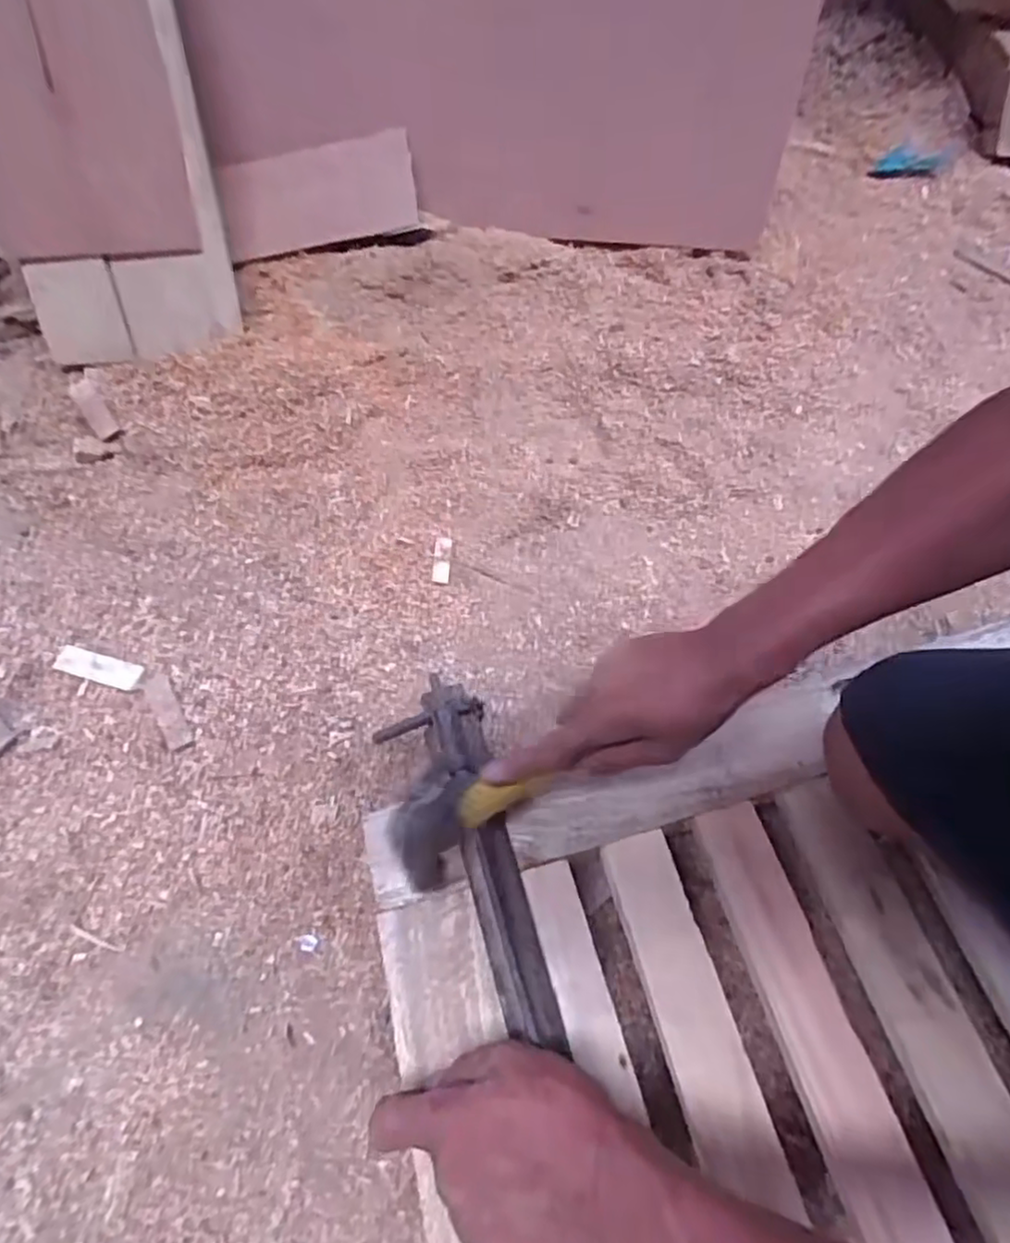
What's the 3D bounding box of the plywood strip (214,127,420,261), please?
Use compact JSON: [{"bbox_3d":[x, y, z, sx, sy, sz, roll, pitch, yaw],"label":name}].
[{"bbox_3d":[-0.202,-0.462,0.703,0.207,0.088,0.017,-11,27,-1],"label":"plywood strip"}]

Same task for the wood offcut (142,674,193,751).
[{"bbox_3d":[-0.319,0.084,0.612,0.023,0.006,0.083,-31,66,-15],"label":"wood offcut"}]

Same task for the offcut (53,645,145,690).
[{"bbox_3d":[-0.400,0.045,0.636,0.087,0.004,0.027,15,63,5],"label":"offcut"}]

